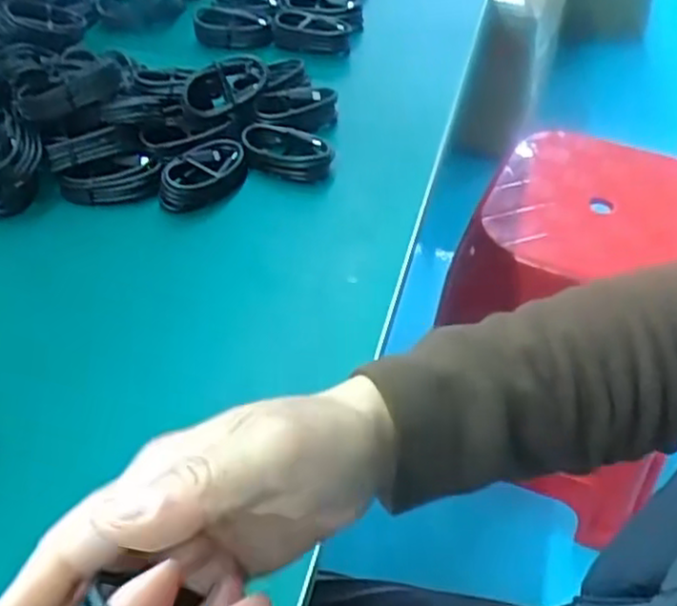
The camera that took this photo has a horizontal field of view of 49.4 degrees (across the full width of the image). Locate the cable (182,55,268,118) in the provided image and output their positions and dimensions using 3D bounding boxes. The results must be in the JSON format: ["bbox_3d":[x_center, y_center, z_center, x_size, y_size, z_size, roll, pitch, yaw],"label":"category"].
[{"bbox_3d":[-0.088,-0.170,0.572,0.071,0.032,0.037,-26,53,-20],"label":"cable"}]

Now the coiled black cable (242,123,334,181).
[{"bbox_3d":[-0.039,-0.114,0.559,0.069,0.020,0.041,14,50,13],"label":"coiled black cable"}]

